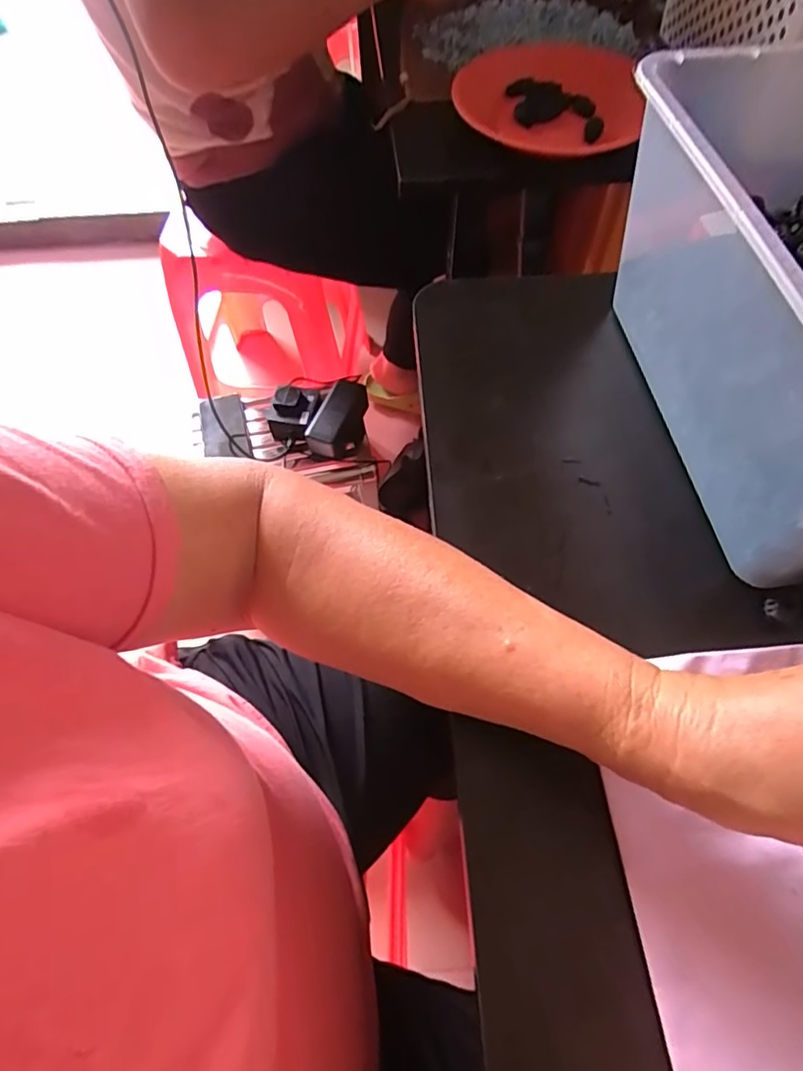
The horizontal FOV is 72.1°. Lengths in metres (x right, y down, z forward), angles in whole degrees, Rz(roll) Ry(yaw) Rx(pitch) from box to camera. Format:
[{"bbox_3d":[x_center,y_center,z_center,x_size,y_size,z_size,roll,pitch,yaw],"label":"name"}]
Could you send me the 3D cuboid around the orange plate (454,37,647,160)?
[{"bbox_3d":[0.152,-0.450,0.560,0.177,0.024,0.203,14,62,9],"label":"orange plate"}]

